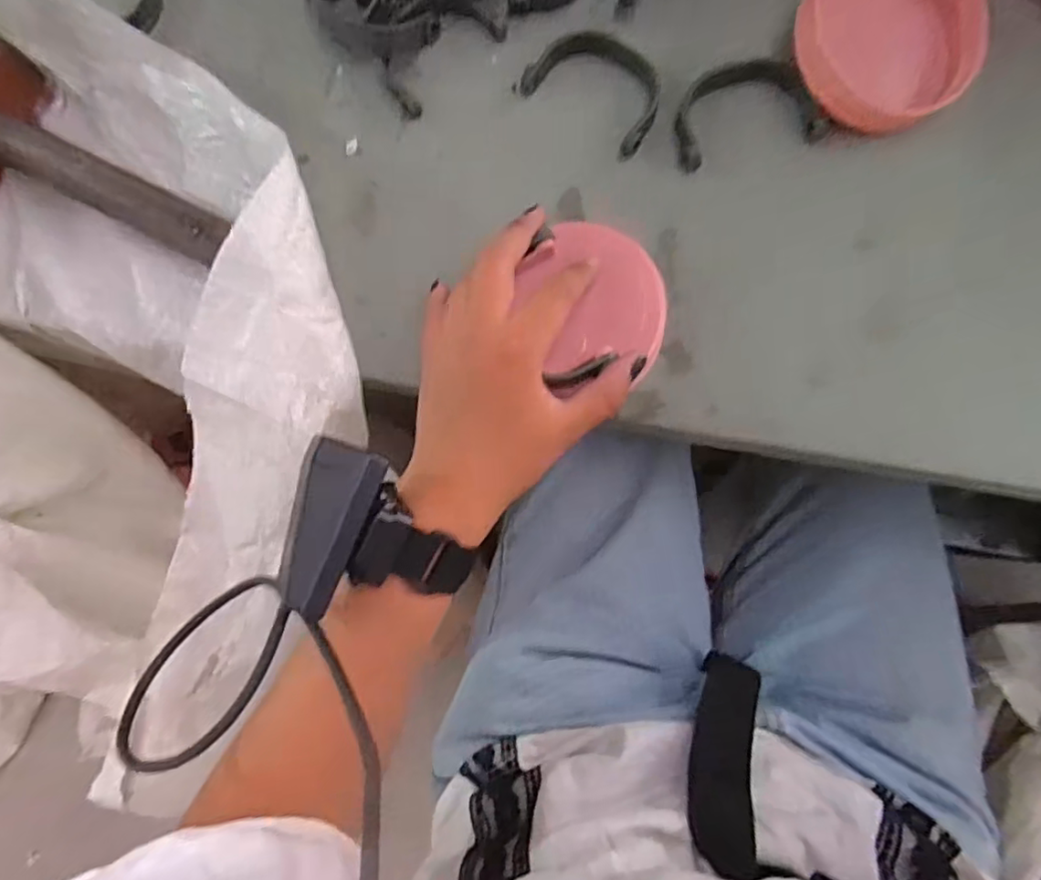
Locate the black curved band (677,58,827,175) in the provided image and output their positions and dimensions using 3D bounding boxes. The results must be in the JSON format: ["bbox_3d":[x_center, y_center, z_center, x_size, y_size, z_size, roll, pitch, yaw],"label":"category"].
[{"bbox_3d":[0.124,-0.183,0.329,0.079,0.013,0.051,-13,80,2],"label":"black curved band"}]

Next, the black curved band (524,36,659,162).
[{"bbox_3d":[0.046,-0.203,0.340,0.078,0.012,0.051,37,85,9],"label":"black curved band"}]

